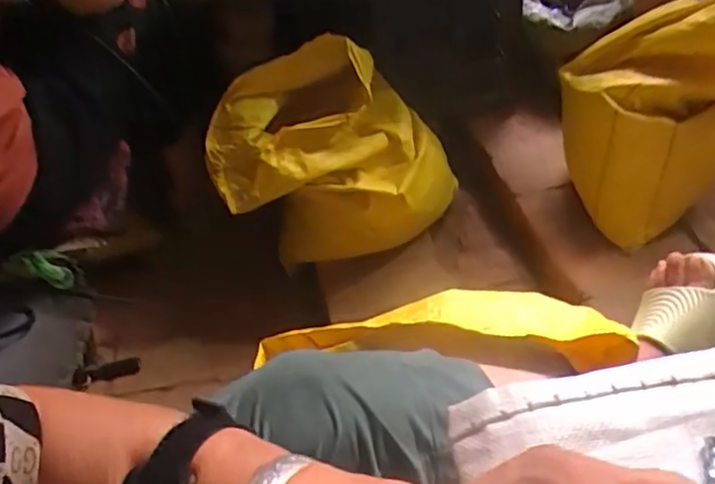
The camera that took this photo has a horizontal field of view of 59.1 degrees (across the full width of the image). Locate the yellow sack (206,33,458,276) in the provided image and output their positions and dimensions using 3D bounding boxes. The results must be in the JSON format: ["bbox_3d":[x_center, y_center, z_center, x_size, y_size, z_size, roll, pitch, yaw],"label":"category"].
[{"bbox_3d":[-0.034,-0.125,1.048,0.391,0.330,0.218,-16,45,-13],"label":"yellow sack"}]

